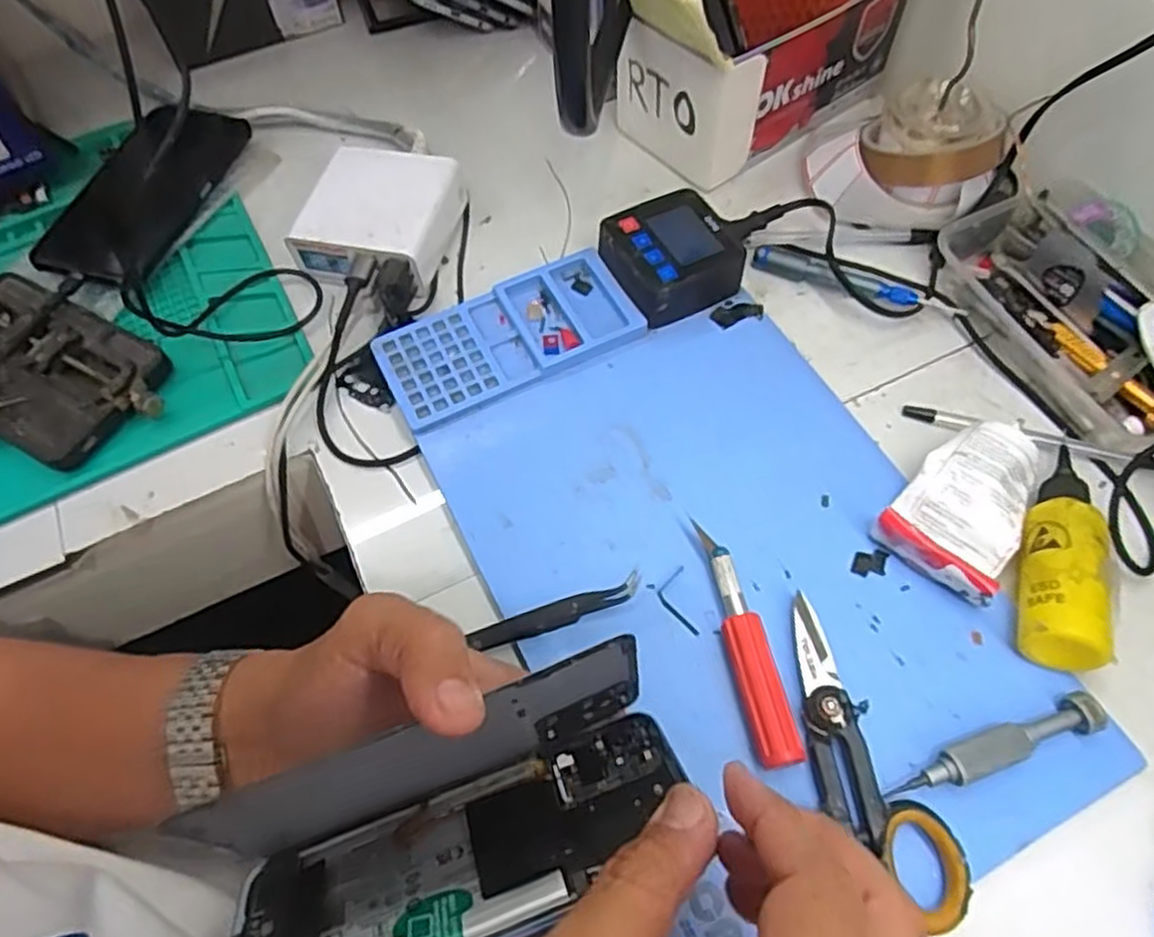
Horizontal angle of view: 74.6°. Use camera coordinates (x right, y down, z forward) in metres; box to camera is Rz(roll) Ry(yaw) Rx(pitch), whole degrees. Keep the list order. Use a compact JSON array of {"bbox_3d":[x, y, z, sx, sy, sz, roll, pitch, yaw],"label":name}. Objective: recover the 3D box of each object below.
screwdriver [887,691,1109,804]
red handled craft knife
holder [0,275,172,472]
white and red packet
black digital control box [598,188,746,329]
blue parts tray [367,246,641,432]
[{"bbox_3d":[0.180,0.122,0.328,0.104,0.017,0.017,-18,63,-6],"label":"screwdriver"},{"bbox_3d":[0.078,0.078,0.355,0.020,0.022,0.118,-10,63,-1],"label":"red handled craft knife"},{"bbox_3d":[-0.323,-0.059,0.451,0.172,0.023,0.090,26,67,16],"label":"holder"},{"bbox_3d":[0.199,0.017,0.381,0.058,0.029,0.094,39,72,21],"label":"white and red packet"},{"bbox_3d":[0.060,-0.131,0.465,0.084,0.032,0.069,-25,64,-9],"label":"black digital control box"},{"bbox_3d":[-0.039,-0.077,0.451,0.151,0.014,0.069,-27,64,-10],"label":"blue parts tray"}]

